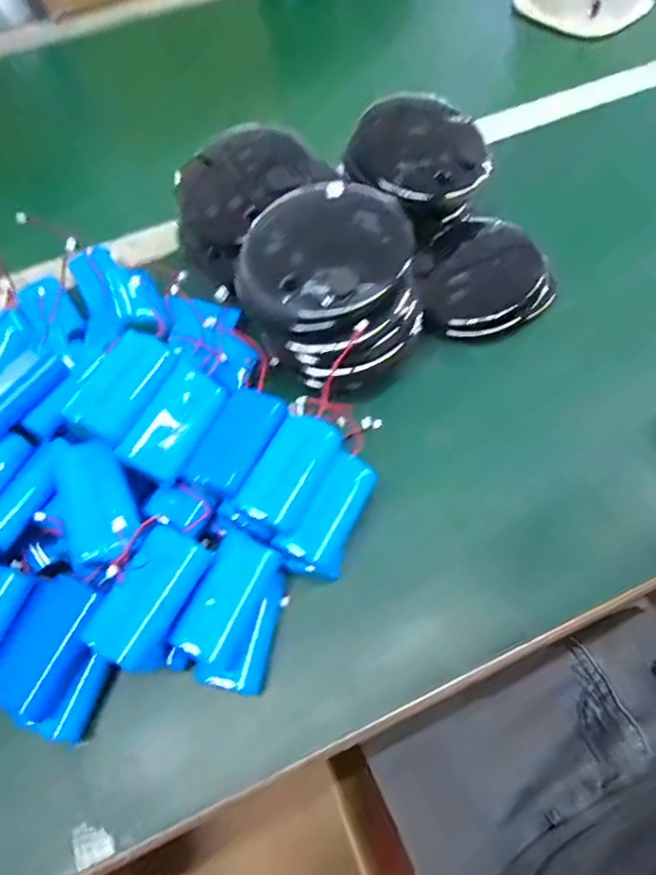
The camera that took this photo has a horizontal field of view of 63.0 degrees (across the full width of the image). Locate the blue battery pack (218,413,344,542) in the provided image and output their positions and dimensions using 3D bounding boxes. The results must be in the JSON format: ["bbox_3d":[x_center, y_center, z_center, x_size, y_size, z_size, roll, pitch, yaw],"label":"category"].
[{"bbox_3d":[-0.024,0.022,0.311,0.041,0.021,0.076,30,67,19],"label":"blue battery pack"}]

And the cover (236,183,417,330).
[{"bbox_3d":[-0.001,-0.119,0.338,0.105,0.014,0.100,0,71,0],"label":"cover"}]

